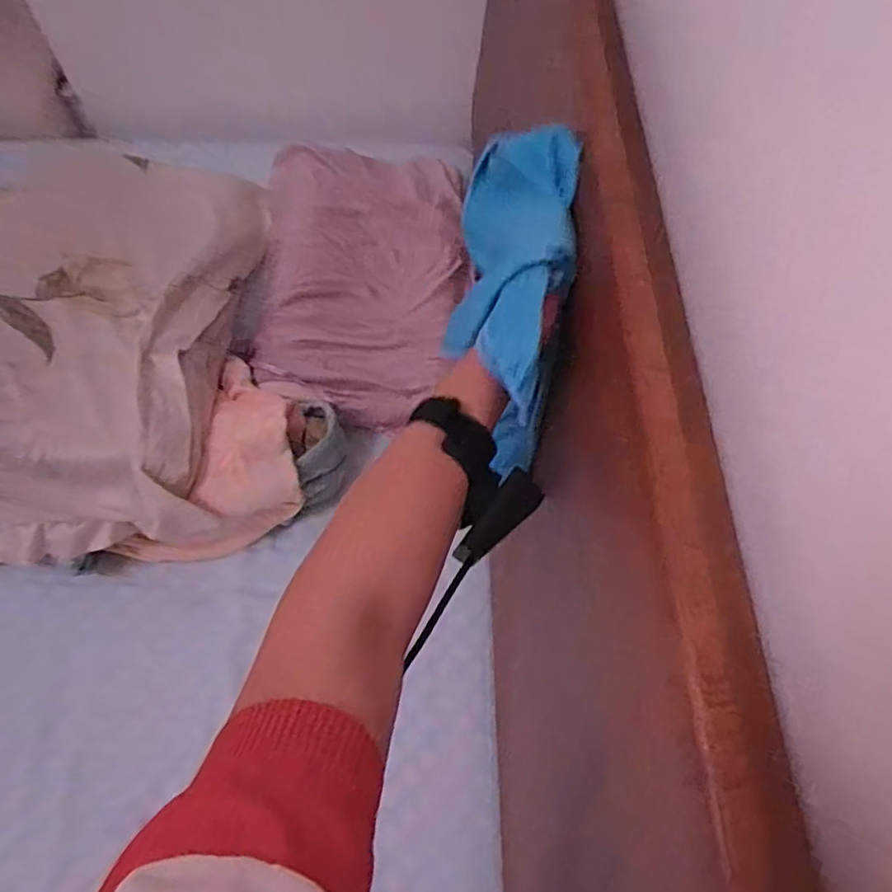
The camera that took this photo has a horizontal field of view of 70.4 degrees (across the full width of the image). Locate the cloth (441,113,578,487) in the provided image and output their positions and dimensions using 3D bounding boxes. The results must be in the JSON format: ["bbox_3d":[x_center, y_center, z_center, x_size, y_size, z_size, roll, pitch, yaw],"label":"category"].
[{"bbox_3d":[0.049,-0.115,0.467,0.085,0.092,0.263,3,65,0],"label":"cloth"}]

